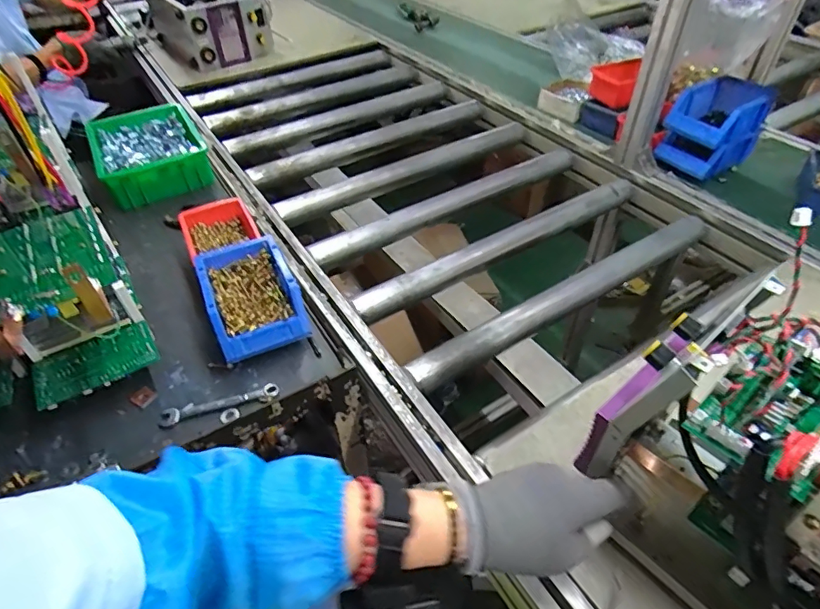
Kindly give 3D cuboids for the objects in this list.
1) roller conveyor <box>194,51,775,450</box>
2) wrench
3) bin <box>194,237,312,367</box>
[{"bbox_3d":[-0.014,-0.319,1.090,0.656,0.085,1.115,-27,49,-23],"label":"roller conveyor"},{"bbox_3d":[-0.215,0.114,0.570,0.128,0.012,0.022,-12,45,-10],"label":"wrench"},{"bbox_3d":[-0.203,-0.007,0.646,0.105,0.074,0.152,-19,47,-17],"label":"bin"}]

